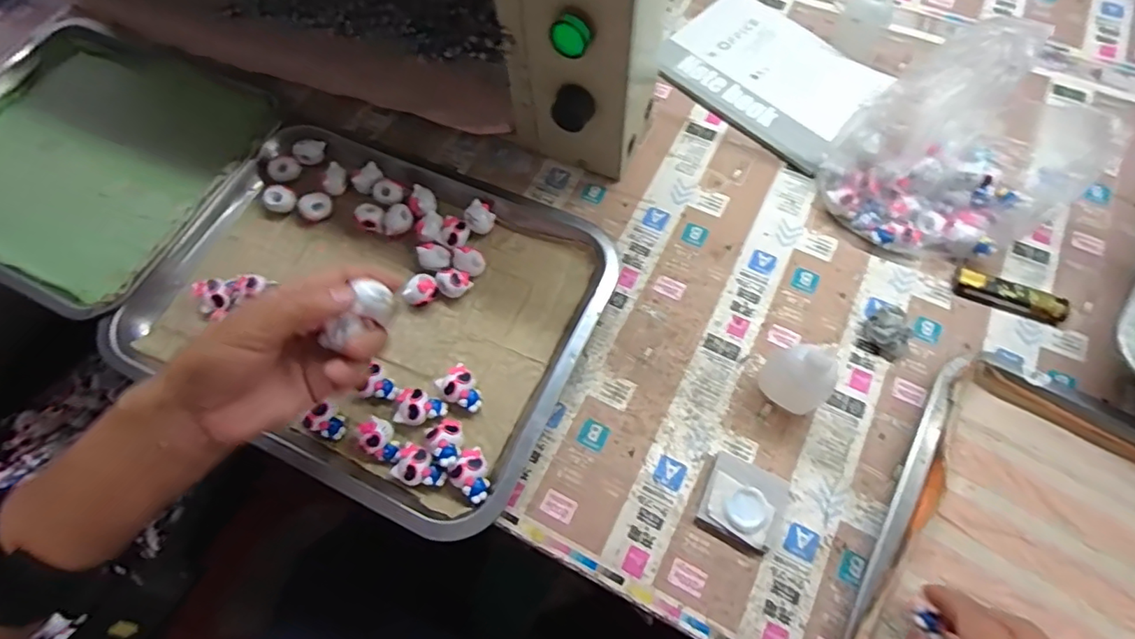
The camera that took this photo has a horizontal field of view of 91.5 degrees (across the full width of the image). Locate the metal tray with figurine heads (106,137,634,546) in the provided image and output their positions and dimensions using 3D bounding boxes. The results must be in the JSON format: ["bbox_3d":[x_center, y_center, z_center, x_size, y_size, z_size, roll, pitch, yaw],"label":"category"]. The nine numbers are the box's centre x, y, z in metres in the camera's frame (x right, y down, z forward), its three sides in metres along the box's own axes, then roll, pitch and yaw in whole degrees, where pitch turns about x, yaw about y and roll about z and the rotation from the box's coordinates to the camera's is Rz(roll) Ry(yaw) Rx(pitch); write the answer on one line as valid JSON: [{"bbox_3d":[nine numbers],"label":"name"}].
[{"bbox_3d":[-0.156,-0.020,0.442,0.346,0.027,0.269,23,70,12],"label":"metal tray with figurine heads"}]

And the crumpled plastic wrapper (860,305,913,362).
[{"bbox_3d":[0.244,0.010,0.417,0.031,0.017,0.035,-36,70,-12],"label":"crumpled plastic wrapper"}]

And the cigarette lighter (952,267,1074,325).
[{"bbox_3d":[0.342,-0.018,0.427,0.078,0.014,0.021,21,69,11],"label":"cigarette lighter"}]

